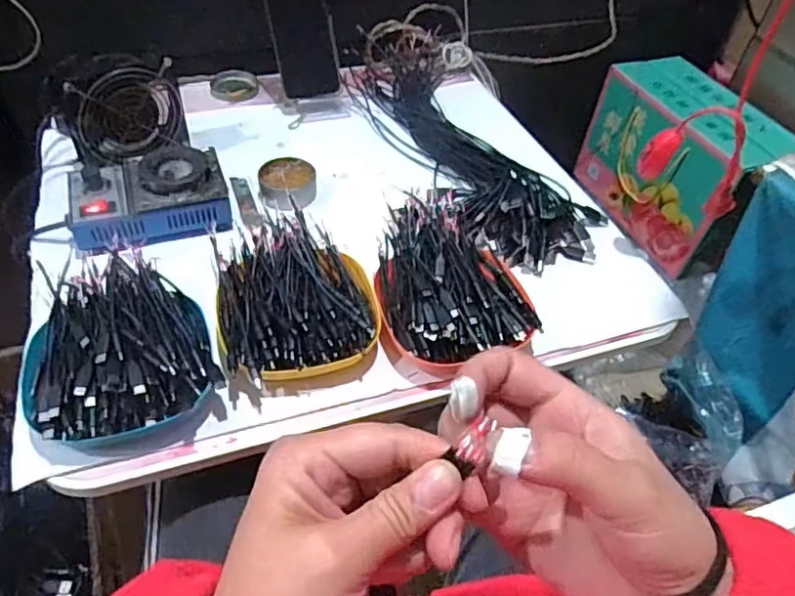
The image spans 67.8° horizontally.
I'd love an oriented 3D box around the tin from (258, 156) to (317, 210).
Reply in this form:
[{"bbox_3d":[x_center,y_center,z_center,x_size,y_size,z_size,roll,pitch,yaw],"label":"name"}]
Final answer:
[{"bbox_3d":[-0.124,-0.130,0.673,0.062,0.026,0.064,-6,49,-11],"label":"tin"}]

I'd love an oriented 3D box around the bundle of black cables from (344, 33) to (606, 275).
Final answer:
[{"bbox_3d":[0.074,-0.205,0.746,0.163,0.045,0.463,-19,53,-21],"label":"bundle of black cables"}]

